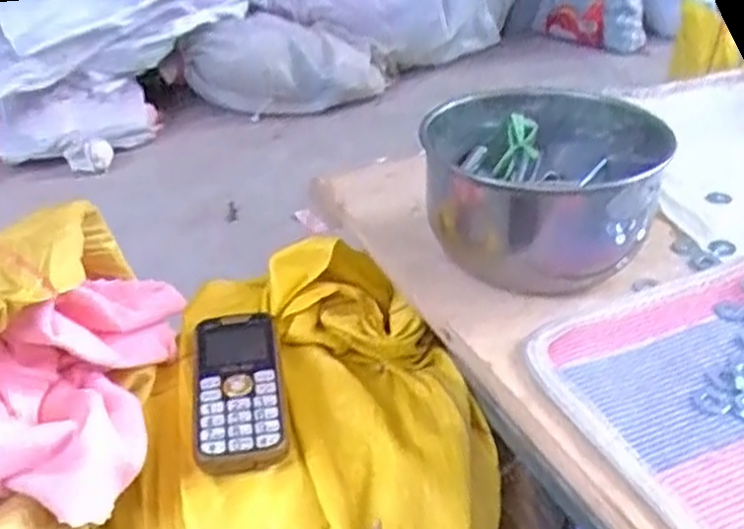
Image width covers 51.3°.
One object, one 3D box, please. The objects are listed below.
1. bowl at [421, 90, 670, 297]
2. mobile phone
[{"bbox_3d":[0.120,-0.057,0.556,0.146,0.089,0.152,-4,33,-4],"label":"bowl"},{"bbox_3d":[-0.091,0.081,0.519,0.058,0.018,0.134,-10,38,-7],"label":"mobile phone"}]

